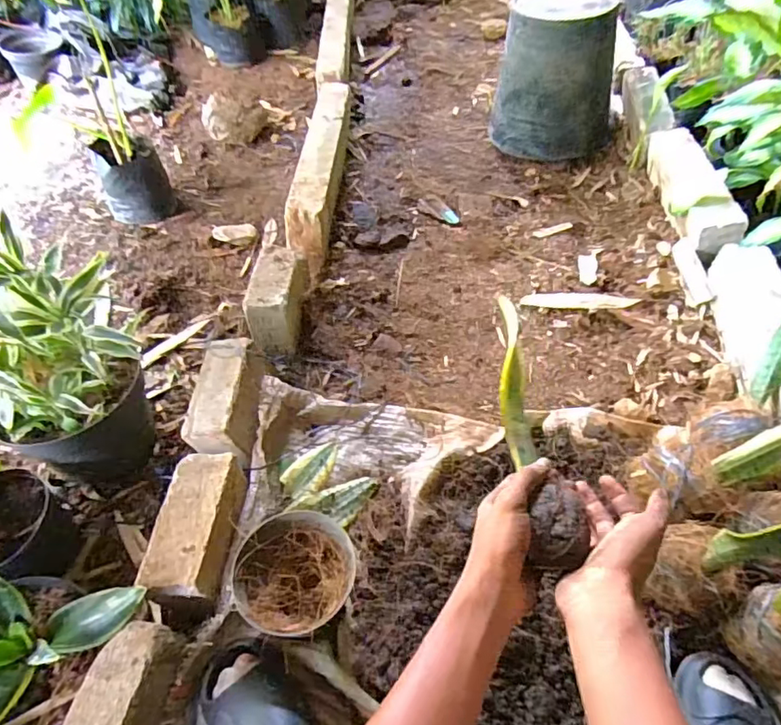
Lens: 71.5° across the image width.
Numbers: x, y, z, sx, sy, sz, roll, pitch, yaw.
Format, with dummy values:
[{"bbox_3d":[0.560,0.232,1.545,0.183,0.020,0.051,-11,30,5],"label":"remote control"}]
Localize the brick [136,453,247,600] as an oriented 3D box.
[{"bbox_3d":[-0.254,0.213,0.710,0.087,0.061,0.180,1,53,4],"label":"brick"}]

